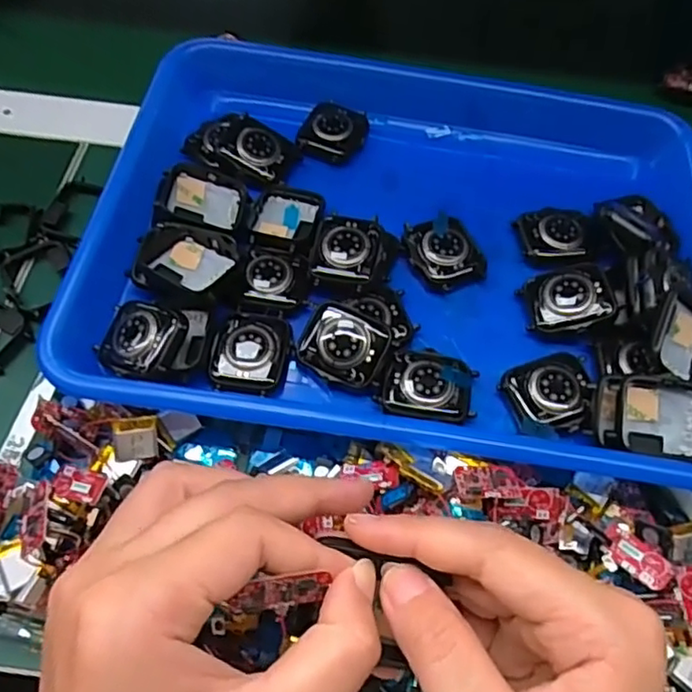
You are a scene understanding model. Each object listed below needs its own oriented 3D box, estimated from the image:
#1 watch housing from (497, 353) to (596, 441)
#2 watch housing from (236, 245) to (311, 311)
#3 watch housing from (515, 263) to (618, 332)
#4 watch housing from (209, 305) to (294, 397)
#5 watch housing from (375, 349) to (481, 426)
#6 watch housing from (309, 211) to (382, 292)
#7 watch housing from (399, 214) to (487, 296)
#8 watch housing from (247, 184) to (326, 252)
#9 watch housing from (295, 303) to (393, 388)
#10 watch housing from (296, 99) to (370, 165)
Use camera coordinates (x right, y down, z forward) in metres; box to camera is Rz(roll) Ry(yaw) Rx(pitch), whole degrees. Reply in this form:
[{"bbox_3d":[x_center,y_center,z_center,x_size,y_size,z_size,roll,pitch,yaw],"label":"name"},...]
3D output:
[{"bbox_3d":[0.099,0.023,0.299,0.044,0.006,0.038,-14,61,-11],"label":"watch housing"},{"bbox_3d":[-0.036,-0.036,0.321,0.032,0.014,0.034,5,59,0],"label":"watch housing"},{"bbox_3d":[0.114,-0.024,0.322,0.043,0.011,0.035,-16,64,12],"label":"watch housing"},{"bbox_3d":[-0.046,0.002,0.306,0.036,0.013,0.040,7,59,1],"label":"watch housing"},{"bbox_3d":[0.040,0.018,0.300,0.043,0.007,0.034,11,60,4],"label":"watch housing"},{"bbox_3d":[0.000,-0.051,0.326,0.034,0.008,0.044,12,60,4],"label":"watch housing"},{"bbox_3d":[0.053,-0.051,0.340,0.040,0.012,0.041,-16,62,-12],"label":"watch housing"},{"bbox_3d":[-0.032,-0.070,0.343,0.036,0.011,0.046,10,59,3],"label":"watch housing"},{"bbox_3d":[-0.001,-0.001,0.303,0.040,0.010,0.036,24,84,7],"label":"watch housing"},{"bbox_3d":[-0.008,-0.128,0.377,0.037,0.009,0.042,20,61,9],"label":"watch housing"}]

